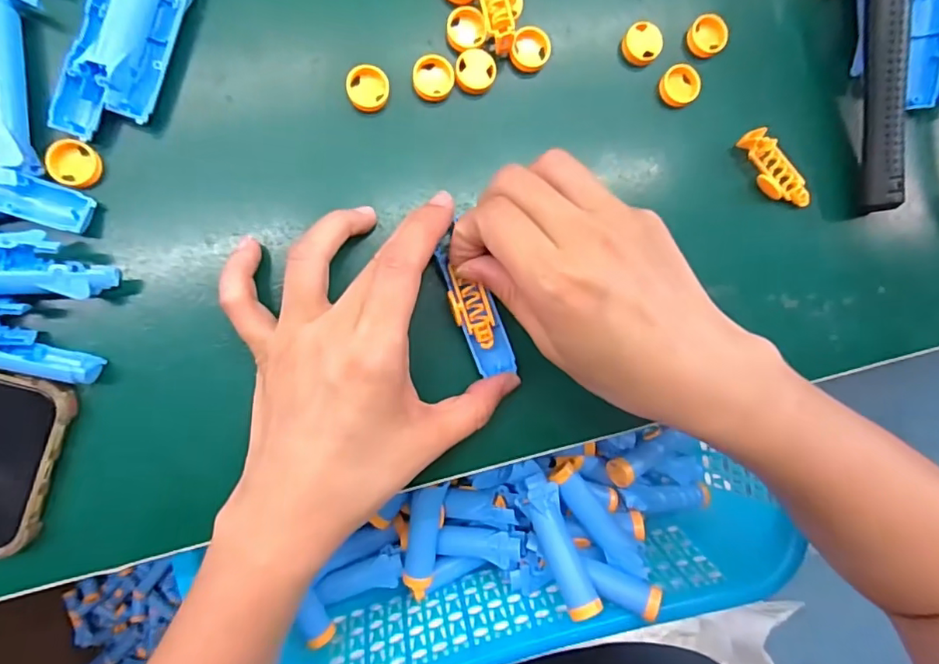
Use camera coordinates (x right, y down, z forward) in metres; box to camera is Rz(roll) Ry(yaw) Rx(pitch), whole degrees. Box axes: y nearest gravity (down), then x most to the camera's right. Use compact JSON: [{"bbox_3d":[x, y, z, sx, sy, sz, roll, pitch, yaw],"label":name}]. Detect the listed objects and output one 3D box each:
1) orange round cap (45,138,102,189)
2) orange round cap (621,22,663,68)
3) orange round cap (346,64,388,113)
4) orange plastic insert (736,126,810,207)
[{"bbox_3d":[-0.170,-0.072,0.231,0.019,0.007,0.019,0,88,-10],"label":"orange round cap"},{"bbox_3d":[0.087,-0.145,0.271,0.019,0.009,0.019,0,88,-10],"label":"orange round cap"},{"bbox_3d":[-0.047,-0.113,0.250,0.019,0.005,0.019,0,88,-10],"label":"orange round cap"},{"bbox_3d":[0.157,-0.082,0.278,0.048,0.016,0.017,37,82,-6],"label":"orange plastic insert"}]

